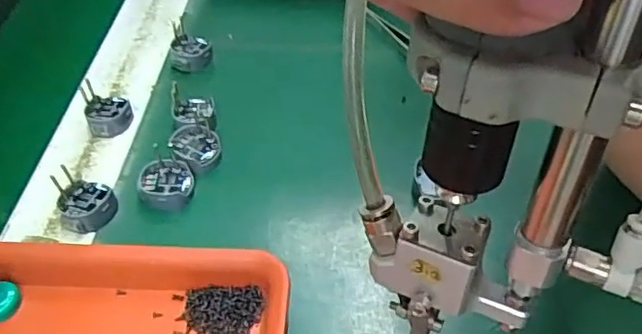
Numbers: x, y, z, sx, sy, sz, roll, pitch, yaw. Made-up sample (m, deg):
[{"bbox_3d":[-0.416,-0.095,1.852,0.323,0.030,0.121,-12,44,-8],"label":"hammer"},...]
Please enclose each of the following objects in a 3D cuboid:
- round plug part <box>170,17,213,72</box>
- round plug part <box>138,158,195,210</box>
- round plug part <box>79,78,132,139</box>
[{"bbox_3d":[-0.086,-0.080,0.397,0.026,0.018,0.034,-7,47,-6],"label":"round plug part"},{"bbox_3d":[-0.083,0.009,0.323,0.028,0.016,0.025,-15,49,-13],"label":"round plug part"},{"bbox_3d":[-0.127,-0.035,0.356,0.025,0.023,0.026,0,47,0],"label":"round plug part"}]

